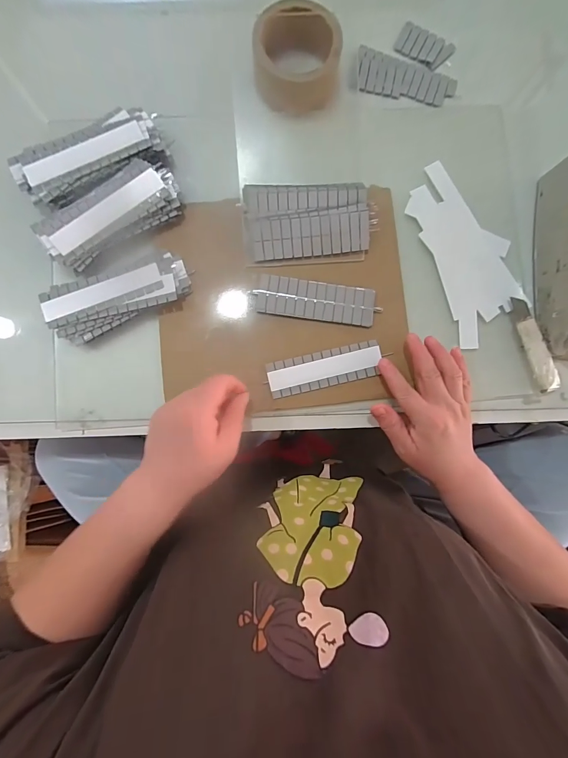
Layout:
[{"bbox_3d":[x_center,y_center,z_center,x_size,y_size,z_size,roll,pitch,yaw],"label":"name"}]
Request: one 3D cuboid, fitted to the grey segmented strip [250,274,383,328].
[{"bbox_3d":[0.036,-0.086,0.386,0.129,0.005,0.041,7,86,-2],"label":"grey segmented strip"}]

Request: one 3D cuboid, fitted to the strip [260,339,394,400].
[{"bbox_3d":[0.045,-0.011,0.383,0.125,0.004,0.039,-14,88,-3],"label":"strip"}]

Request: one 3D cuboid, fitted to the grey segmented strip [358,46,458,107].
[{"bbox_3d":[0.148,-0.361,0.422,0.119,0.004,0.053,10,86,-1],"label":"grey segmented strip"}]

